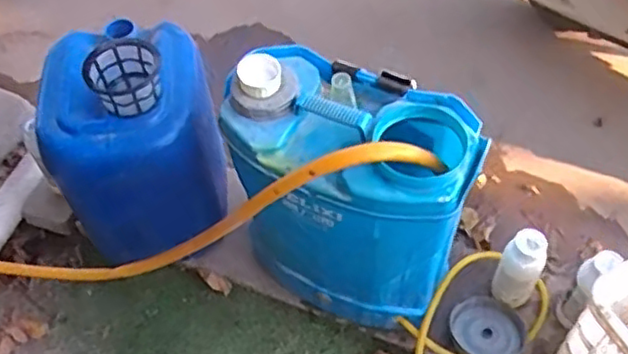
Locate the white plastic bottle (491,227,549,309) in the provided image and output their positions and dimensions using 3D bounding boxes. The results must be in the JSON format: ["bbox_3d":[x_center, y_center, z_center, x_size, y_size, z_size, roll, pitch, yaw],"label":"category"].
[{"bbox_3d":[0.360,0.163,1.182,0.081,0.172,0.075,27,62,19],"label":"white plastic bottle"}]

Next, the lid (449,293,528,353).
[{"bbox_3d":[0.315,0.280,1.199,0.123,0.027,0.142,-26,39,-16],"label":"lid"}]

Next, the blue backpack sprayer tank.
[{"bbox_3d":[0.054,0.023,1.082,0.368,0.454,0.219,20,60,15],"label":"blue backpack sprayer tank"}]

